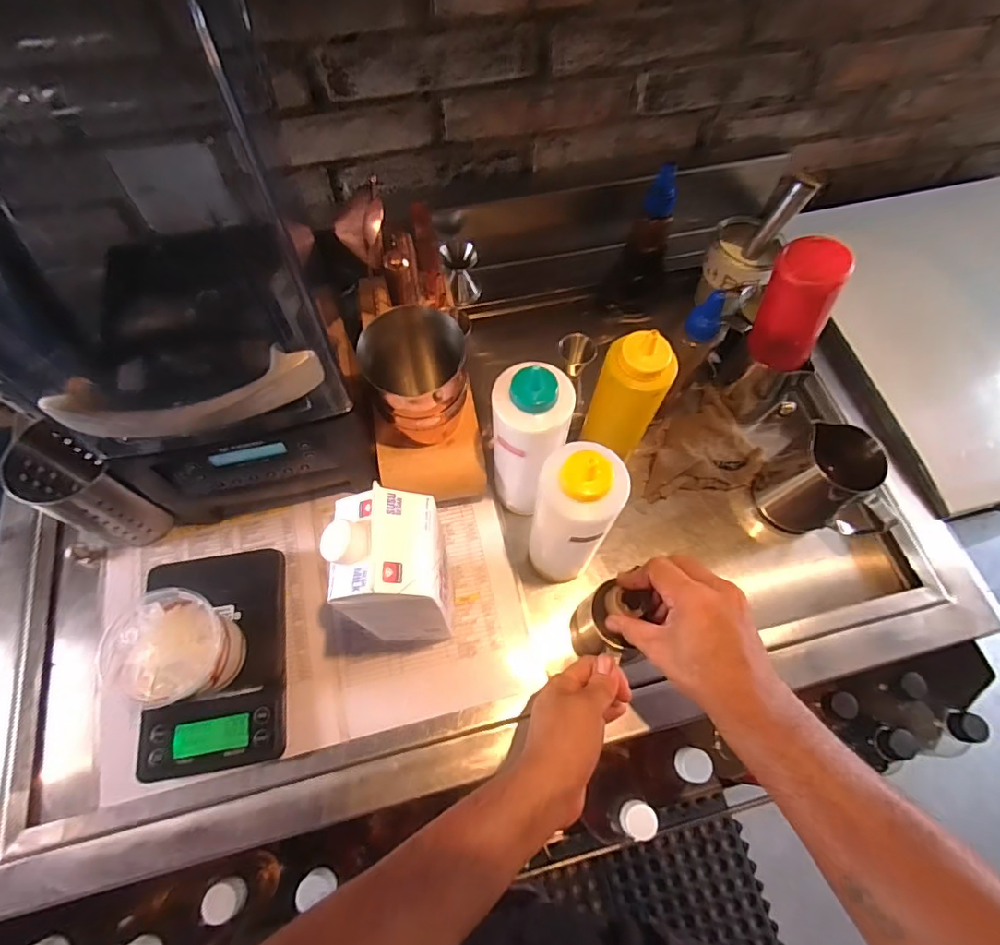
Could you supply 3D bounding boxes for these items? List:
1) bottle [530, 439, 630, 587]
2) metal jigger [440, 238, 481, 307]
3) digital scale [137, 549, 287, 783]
[{"bbox_3d":[0.062,0.046,0.475,0.068,0.205,0.056,10,65,3],"label":"bottle"},{"bbox_3d":[-0.050,-0.256,0.683,0.044,0.076,0.042,-7,66,-4],"label":"metal jigger"},{"bbox_3d":[-0.263,0.172,0.497,0.123,0.028,0.189,-8,66,-5],"label":"digital scale"}]

